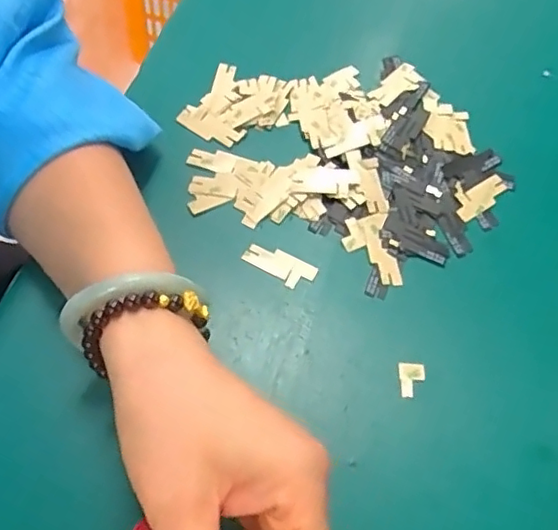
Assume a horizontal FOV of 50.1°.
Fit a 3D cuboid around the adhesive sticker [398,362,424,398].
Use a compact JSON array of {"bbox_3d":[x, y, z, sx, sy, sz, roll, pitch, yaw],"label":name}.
[{"bbox_3d":[0.068,0.059,0.307,0.013,0.004,0.017,4,62,-1],"label":"adhesive sticker"}]

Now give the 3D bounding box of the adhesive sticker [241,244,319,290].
[{"bbox_3d":[0.000,0.000,0.333,0.039,0.004,0.017,32,72,10],"label":"adhesive sticker"}]

